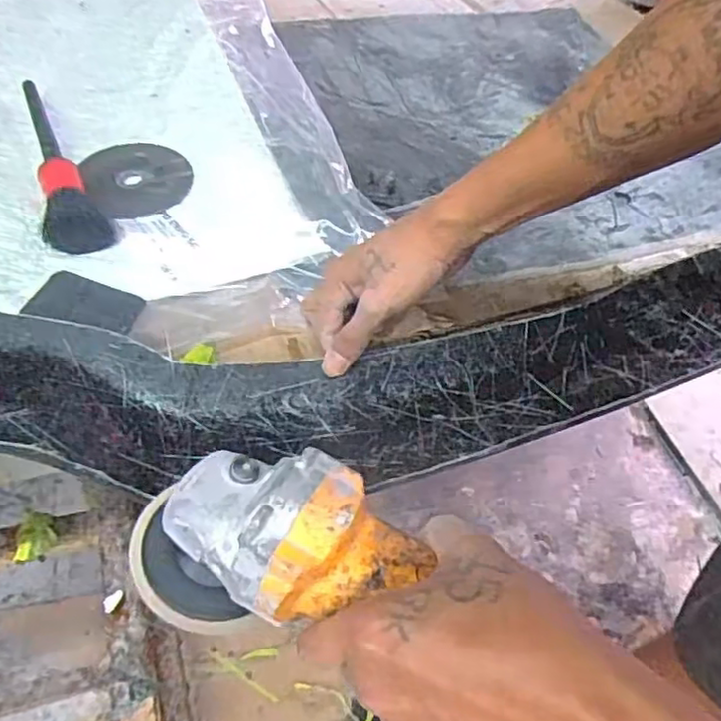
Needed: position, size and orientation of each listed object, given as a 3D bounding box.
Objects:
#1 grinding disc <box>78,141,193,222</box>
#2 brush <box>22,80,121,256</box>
[{"bbox_3d":[-0.193,-0.160,0.579,0.090,0.007,0.096,5,51,-7],"label":"grinding disc"},{"bbox_3d":[-0.246,-0.163,0.562,0.053,0.037,0.184,-12,52,-19],"label":"brush"}]

